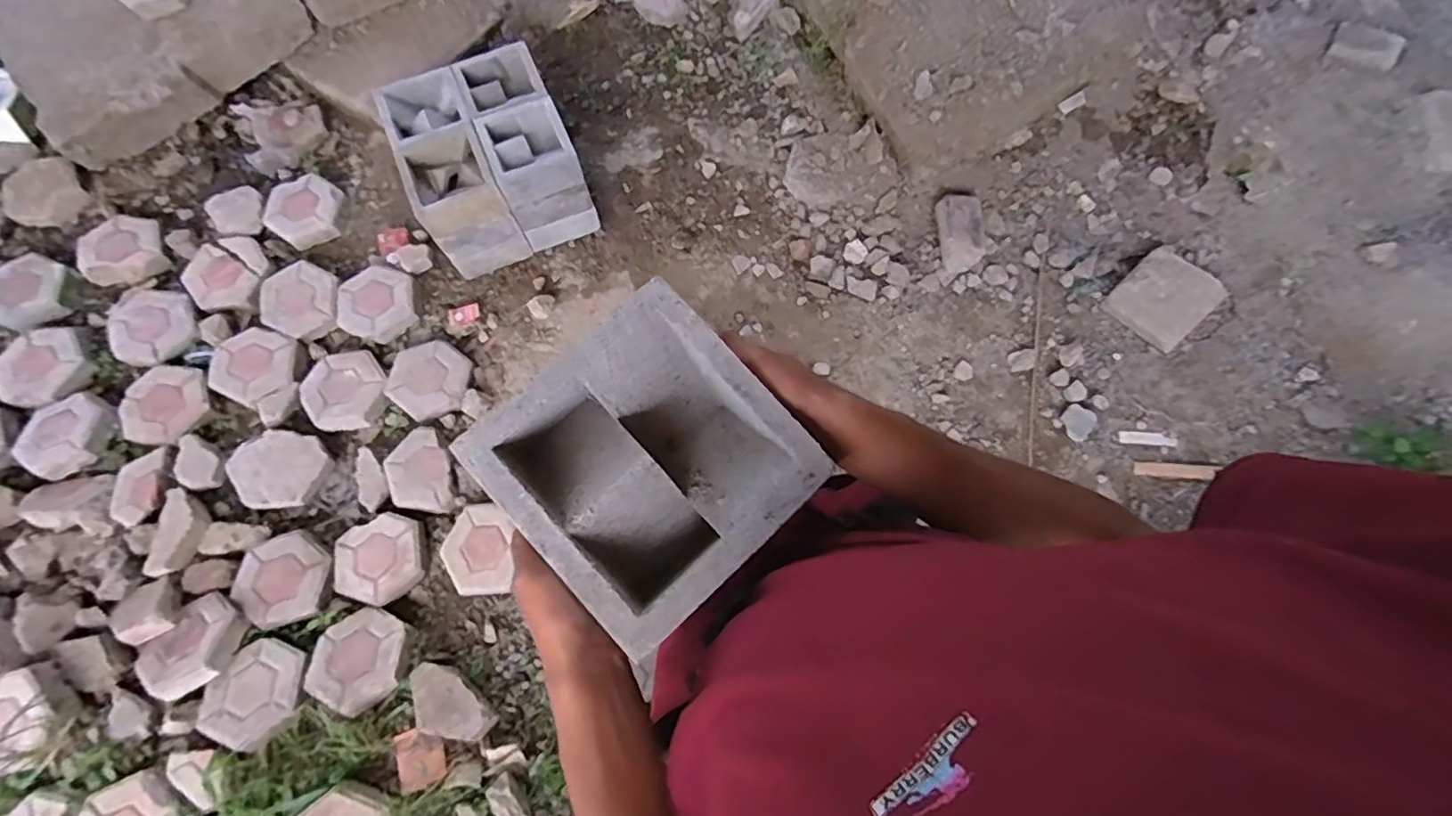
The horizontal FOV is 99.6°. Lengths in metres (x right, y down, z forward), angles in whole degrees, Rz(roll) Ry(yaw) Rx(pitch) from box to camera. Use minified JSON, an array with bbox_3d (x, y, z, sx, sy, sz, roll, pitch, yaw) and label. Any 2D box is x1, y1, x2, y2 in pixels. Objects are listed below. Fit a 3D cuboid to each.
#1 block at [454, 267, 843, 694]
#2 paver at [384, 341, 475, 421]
[{"bbox_3d":[-0.055,0.044,0.465,0.192,0.079,0.195,-42,79,-10],"label":"block"},{"bbox_3d":[-0.757,-0.073,1.567,0.213,0.044,0.208,-17,73,-6],"label":"paver"}]

